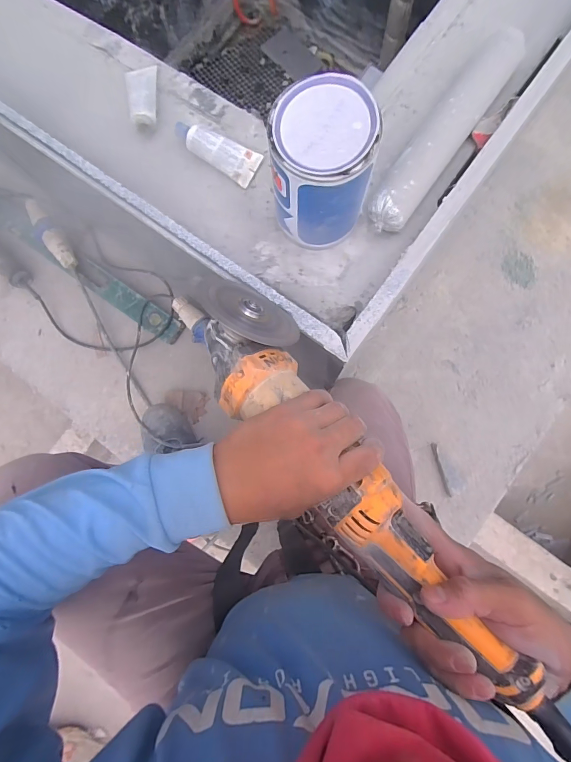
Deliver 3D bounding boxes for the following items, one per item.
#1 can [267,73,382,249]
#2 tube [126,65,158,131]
[{"bbox_3d":[0.039,-0.210,0.371,0.096,0.128,0.097,-1,83,4],"label":"can"},{"bbox_3d":[-0.187,-0.367,0.457,0.039,0.020,0.099,-5,82,4],"label":"tube"}]

